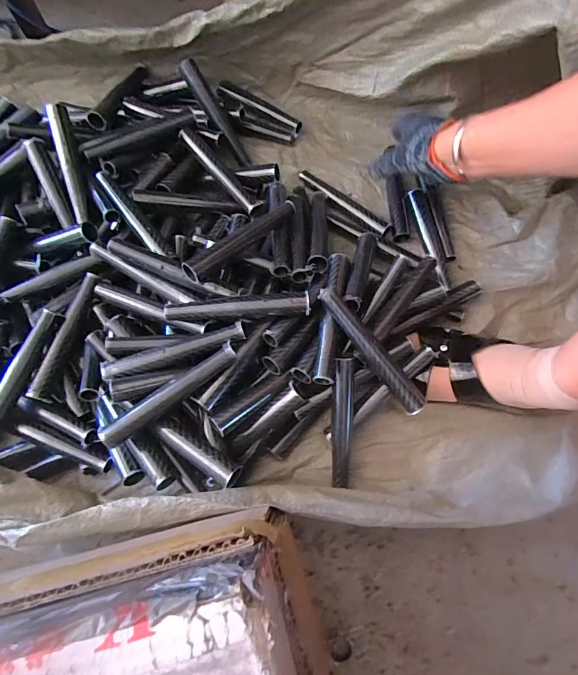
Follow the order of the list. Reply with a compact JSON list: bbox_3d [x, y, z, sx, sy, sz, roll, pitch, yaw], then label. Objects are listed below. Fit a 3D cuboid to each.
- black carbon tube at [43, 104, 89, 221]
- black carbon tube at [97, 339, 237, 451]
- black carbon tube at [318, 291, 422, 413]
[{"bbox_3d":[-0.265,-0.209,0.486,0.024,0.021,0.138,-14,92,-5],"label":"black carbon tube"},{"bbox_3d":[-0.117,0.056,0.393,0.150,0.020,0.021,-34,76,-11],"label":"black carbon tube"},{"bbox_3d":[0.084,0.014,0.413,0.025,0.023,0.156,-41,96,-12],"label":"black carbon tube"}]

